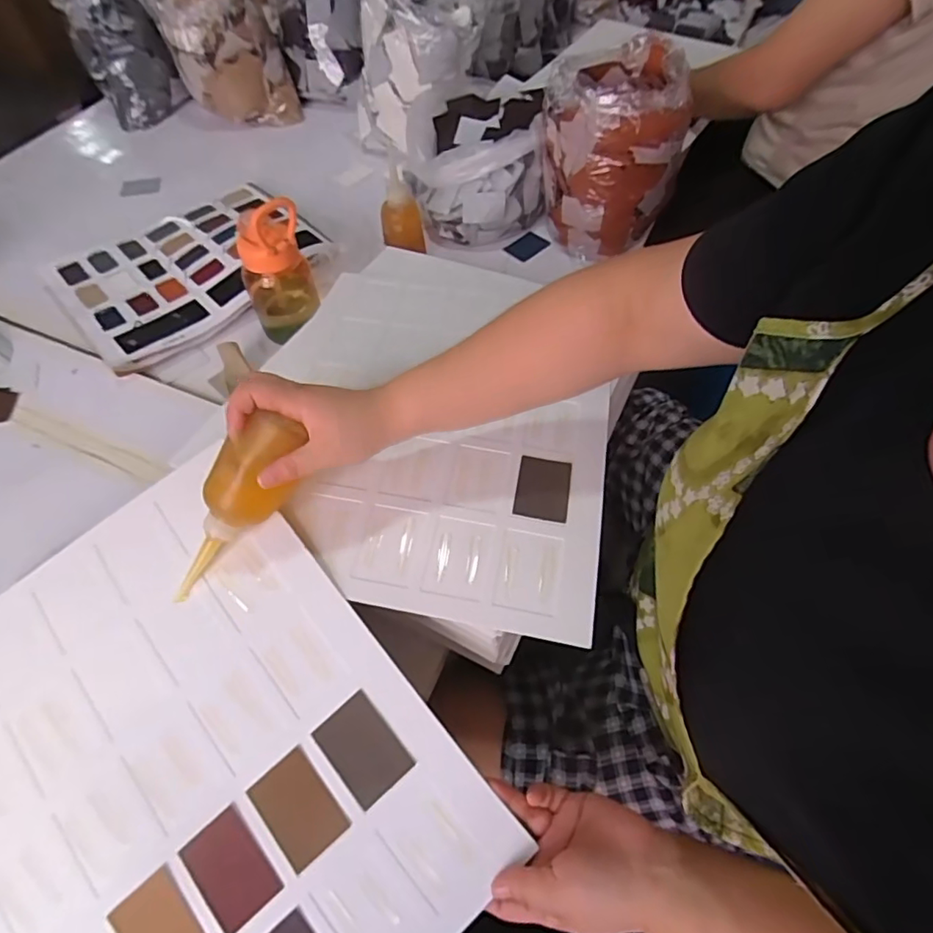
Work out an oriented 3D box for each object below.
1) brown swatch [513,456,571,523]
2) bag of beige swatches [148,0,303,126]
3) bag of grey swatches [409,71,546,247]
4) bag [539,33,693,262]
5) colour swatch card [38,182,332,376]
[{"bbox_3d":[0.070,0.019,0.505,0.047,0.009,0.068,8,58,8],"label":"brown swatch"},{"bbox_3d":[-0.468,-0.821,1.087,0.217,0.224,0.209,-18,58,-9],"label":"bag of beige swatches"},{"bbox_3d":[0.016,-0.506,0.905,0.207,0.136,0.276,-4,57,1],"label":"bag of grey swatches"},{"bbox_3d":[0.211,-0.468,0.824,0.195,0.214,0.202,7,58,7],"label":"bag"},{"bbox_3d":[-0.426,-0.316,0.855,0.365,0.022,0.307,-37,62,-19],"label":"colour swatch card"}]

